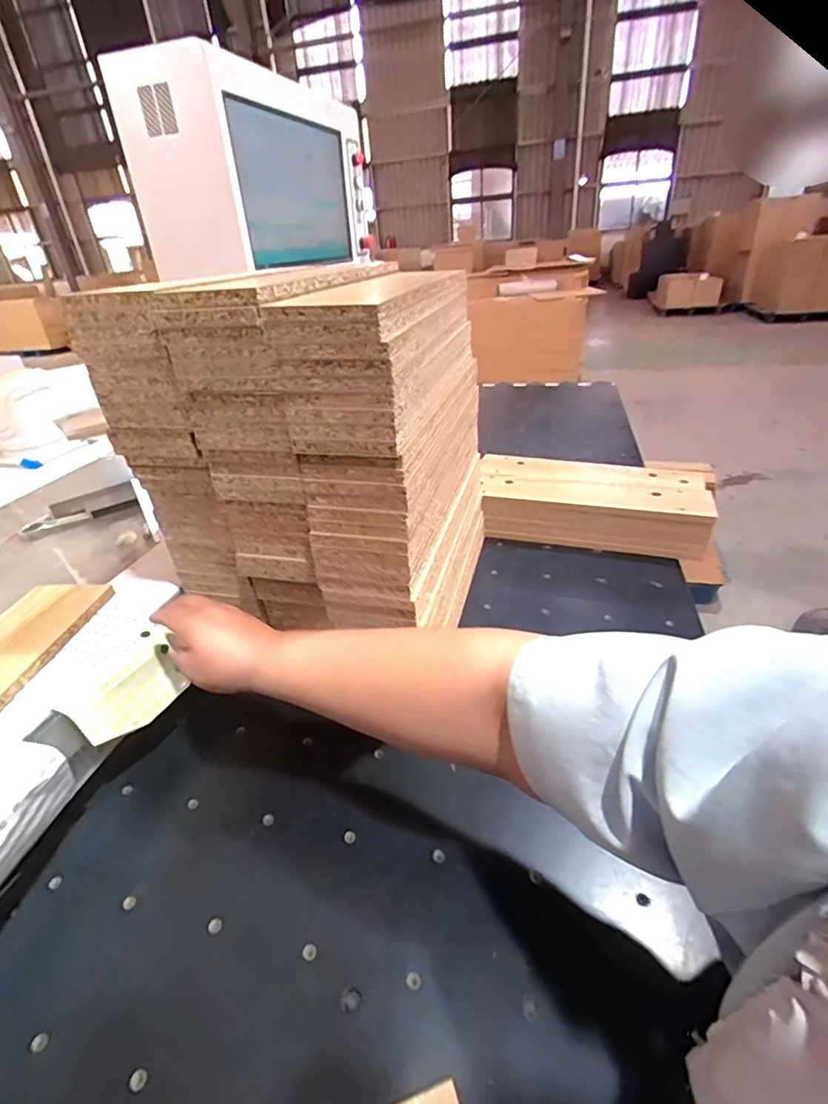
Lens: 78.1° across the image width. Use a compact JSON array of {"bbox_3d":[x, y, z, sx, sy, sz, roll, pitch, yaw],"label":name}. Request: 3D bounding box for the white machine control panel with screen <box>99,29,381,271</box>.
[{"bbox_3d":[-0.322,-0.839,1.159,0.218,0.311,0.612,9,34,22],"label":"white machine control panel with screen"}]

